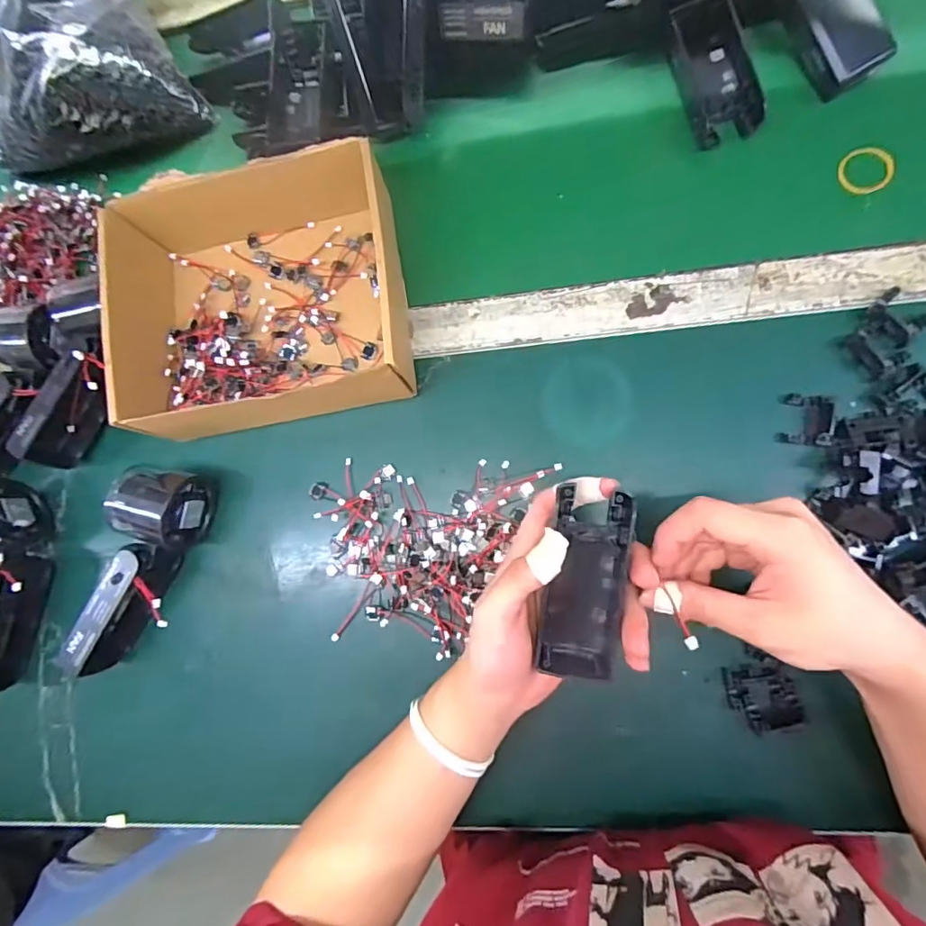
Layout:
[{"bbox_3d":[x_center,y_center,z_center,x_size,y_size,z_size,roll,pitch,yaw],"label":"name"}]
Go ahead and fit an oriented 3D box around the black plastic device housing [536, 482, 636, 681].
[{"bbox_3d":[0.073,0.068,0.304,0.046,0.028,0.105,10,97,9],"label":"black plastic device housing"}]

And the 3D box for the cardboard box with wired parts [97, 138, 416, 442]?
[{"bbox_3d":[-0.153,-0.123,0.402,0.210,0.074,0.182,-8,84,7],"label":"cardboard box with wired parts"}]

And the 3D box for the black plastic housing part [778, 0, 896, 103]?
[{"bbox_3d":[0.263,-0.324,0.375,0.040,0.029,0.106,-32,97,4],"label":"black plastic housing part"}]

